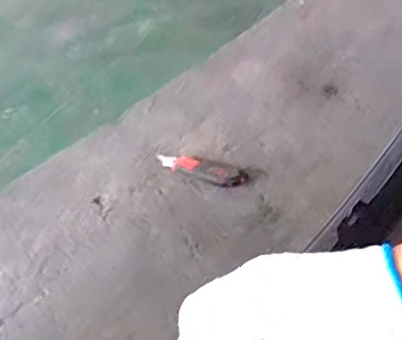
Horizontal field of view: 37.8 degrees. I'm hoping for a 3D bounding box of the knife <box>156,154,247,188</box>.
[{"bbox_3d":[-0.001,-0.004,0.997,0.161,0.024,0.041,17,54,17],"label":"knife"}]

